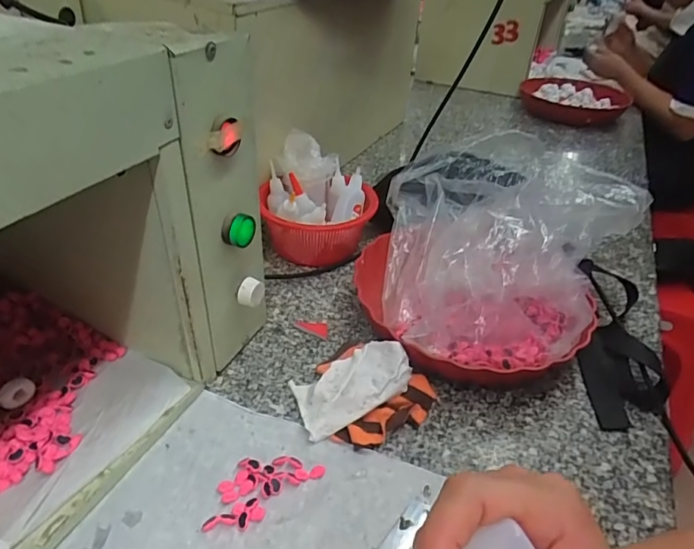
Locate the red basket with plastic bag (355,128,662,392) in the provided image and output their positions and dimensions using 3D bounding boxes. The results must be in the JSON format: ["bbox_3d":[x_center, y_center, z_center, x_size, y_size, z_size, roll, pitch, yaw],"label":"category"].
[{"bbox_3d":[0.161,-0.039,0.569,0.260,0.136,0.381,23,39,25],"label":"red basket with plastic bag"}]

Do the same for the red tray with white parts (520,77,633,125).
[{"bbox_3d":[0.522,-0.403,1.151,0.223,0.051,0.230,23,39,26],"label":"red tray with white parts"}]

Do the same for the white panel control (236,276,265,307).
[{"bbox_3d":[-0.087,0.015,0.452,0.016,0.024,0.023,19,38,20],"label":"white panel control"}]

